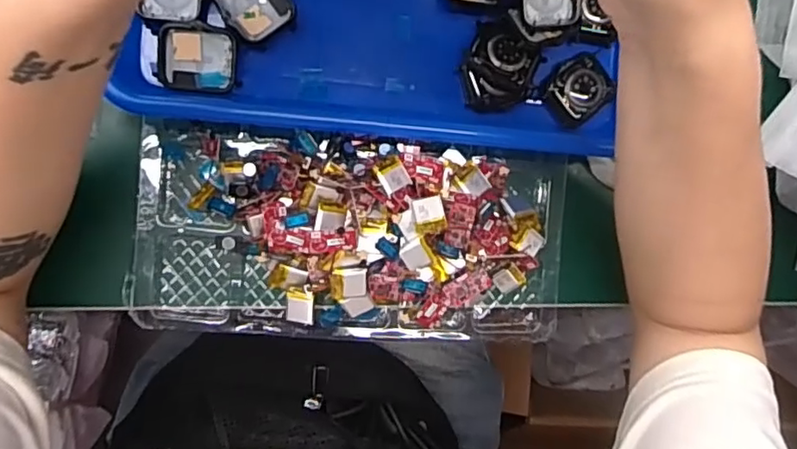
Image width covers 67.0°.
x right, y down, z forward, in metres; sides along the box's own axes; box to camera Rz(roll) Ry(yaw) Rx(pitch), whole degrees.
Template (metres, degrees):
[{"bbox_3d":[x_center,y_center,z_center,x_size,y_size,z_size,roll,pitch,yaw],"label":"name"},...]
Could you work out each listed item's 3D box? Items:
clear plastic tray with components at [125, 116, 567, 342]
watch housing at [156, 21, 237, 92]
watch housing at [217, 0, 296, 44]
[{"bbox_3d":[-0.023,0.008,0.364,0.257,0.048,0.122,4,89,-9],"label":"clear plastic tray with components"},{"bbox_3d":[-0.114,-0.094,0.341,0.042,0.011,0.036,-1,90,-10],"label":"watch housing"},{"bbox_3d":[-0.083,-0.129,0.345,0.037,0.011,0.039,-40,96,-8],"label":"watch housing"}]

